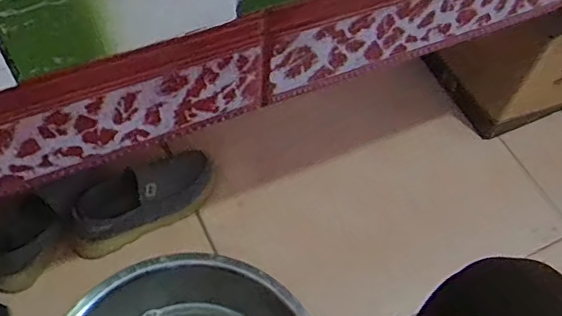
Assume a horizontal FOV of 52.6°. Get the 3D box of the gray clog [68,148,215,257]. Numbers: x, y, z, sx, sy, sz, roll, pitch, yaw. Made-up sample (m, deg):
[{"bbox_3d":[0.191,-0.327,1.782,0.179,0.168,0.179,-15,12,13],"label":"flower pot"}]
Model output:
[{"bbox_3d":[-0.221,0.067,0.933,0.250,0.080,0.082,-27,64,-20],"label":"gray clog"}]

